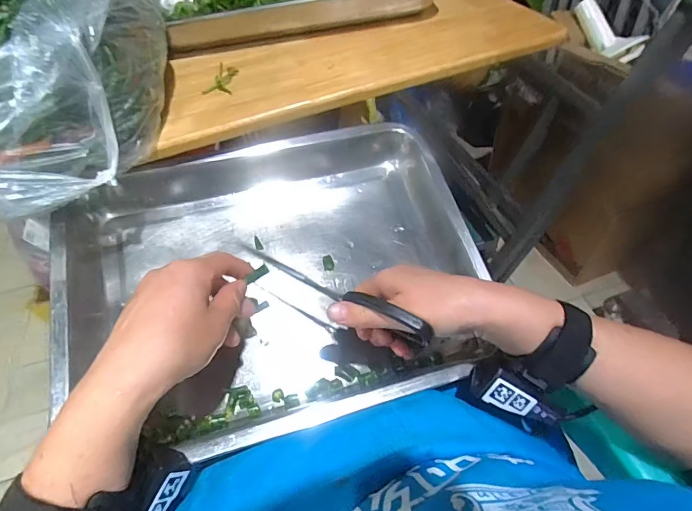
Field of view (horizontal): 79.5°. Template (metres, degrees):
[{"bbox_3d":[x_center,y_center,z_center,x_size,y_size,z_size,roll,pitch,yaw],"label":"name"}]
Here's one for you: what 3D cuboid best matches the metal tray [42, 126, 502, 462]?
[{"bbox_3d":[-0.065,0.018,0.415,0.388,0.067,0.289,-14,65,-12],"label":"metal tray"}]

